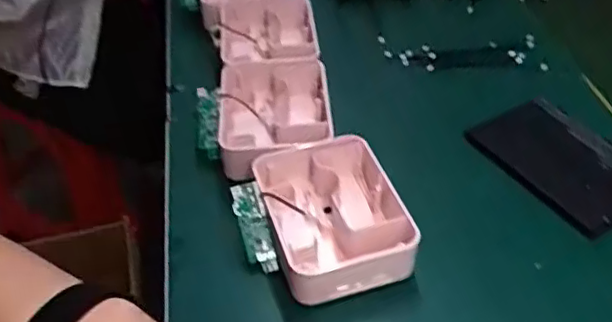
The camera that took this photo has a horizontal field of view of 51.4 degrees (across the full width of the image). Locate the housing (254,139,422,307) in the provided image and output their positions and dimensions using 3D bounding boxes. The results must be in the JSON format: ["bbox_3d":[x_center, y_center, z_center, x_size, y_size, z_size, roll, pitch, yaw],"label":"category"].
[{"bbox_3d":[0.022,0.044,0.504,0.104,0.047,0.130,-11,43,-14],"label":"housing"}]

